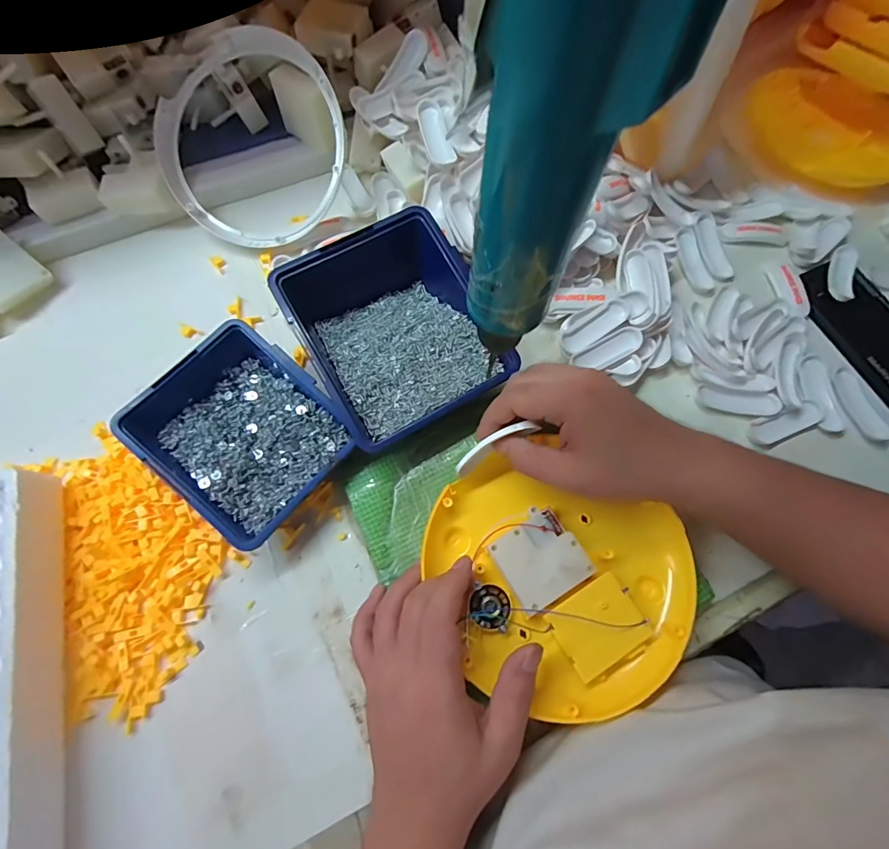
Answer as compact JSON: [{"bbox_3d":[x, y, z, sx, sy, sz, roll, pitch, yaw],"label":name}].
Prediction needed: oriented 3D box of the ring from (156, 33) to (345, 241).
[{"bbox_3d":[-0.187,-0.279,0.415,0.179,0.017,0.203,-28,94,-3],"label":"ring"}]

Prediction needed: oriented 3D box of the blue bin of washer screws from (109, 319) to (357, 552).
[{"bbox_3d":[-0.151,0.007,0.331,0.136,0.061,0.120,42,76,11],"label":"blue bin of washer screws"}]

